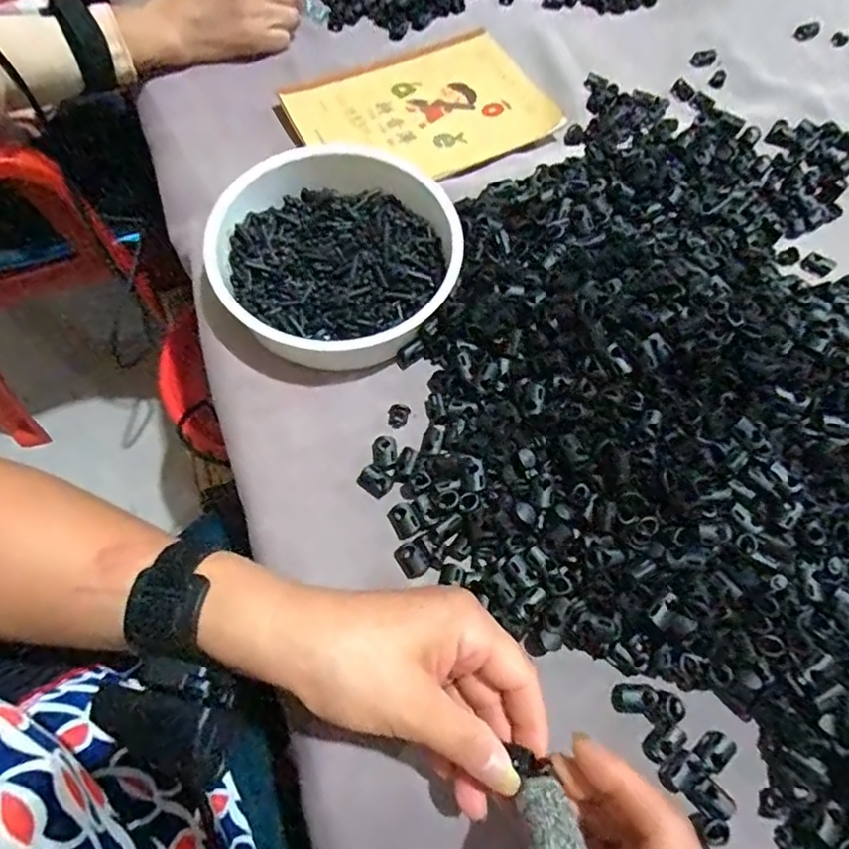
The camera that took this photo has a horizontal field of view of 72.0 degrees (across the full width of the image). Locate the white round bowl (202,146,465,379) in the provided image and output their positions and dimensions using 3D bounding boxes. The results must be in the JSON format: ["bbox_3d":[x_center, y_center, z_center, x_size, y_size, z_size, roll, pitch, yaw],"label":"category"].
[{"bbox_3d":[-0.054,-0.115,0.399,0.172,0.047,0.156,-40,74,-17],"label":"white round bowl"}]

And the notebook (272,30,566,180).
[{"bbox_3d":[-0.005,-0.269,0.493,0.208,0.014,0.148,-24,70,-15],"label":"notebook"}]

